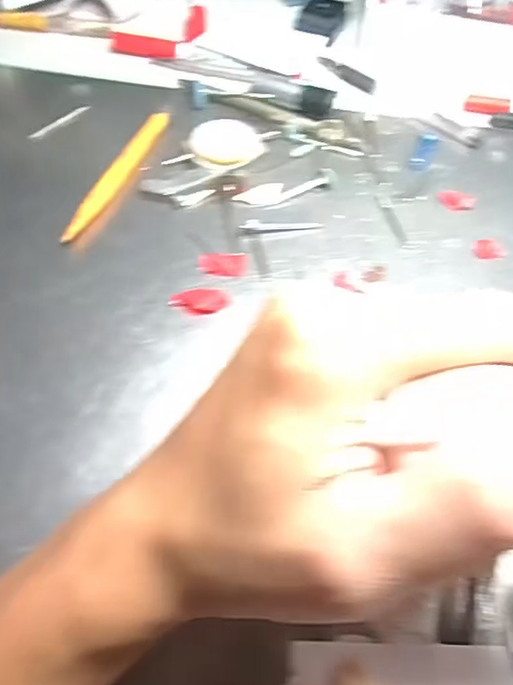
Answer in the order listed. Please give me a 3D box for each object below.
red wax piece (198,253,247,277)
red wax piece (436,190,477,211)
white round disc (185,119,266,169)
[{"bbox_3d":[-0.018,-0.042,0.281,0.025,0.004,0.015,3,60,0],"label":"red wax piece"},{"bbox_3d":[0.117,-0.083,0.312,0.022,0.004,0.015,23,62,12],"label":"red wax piece"},{"bbox_3d":[-0.019,-0.120,0.325,0.038,0.009,0.043,37,66,18],"label":"white round disc"}]

